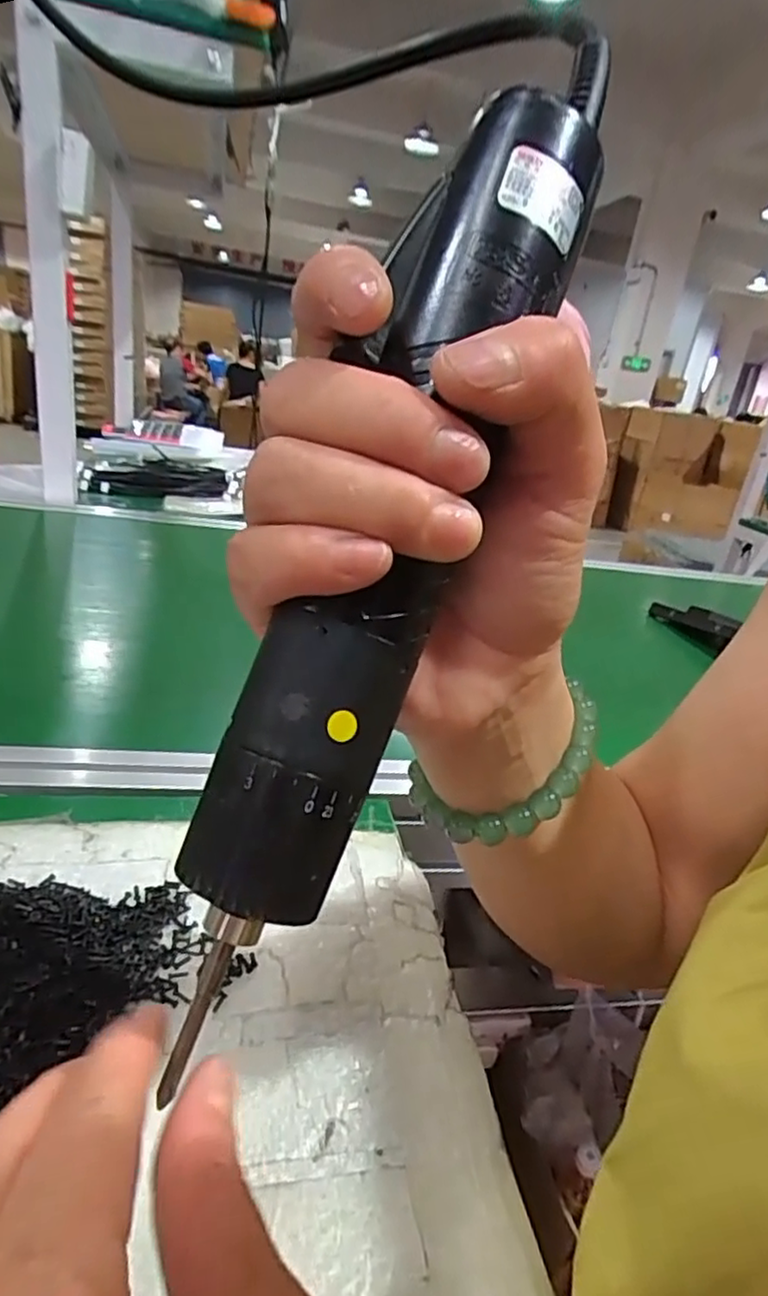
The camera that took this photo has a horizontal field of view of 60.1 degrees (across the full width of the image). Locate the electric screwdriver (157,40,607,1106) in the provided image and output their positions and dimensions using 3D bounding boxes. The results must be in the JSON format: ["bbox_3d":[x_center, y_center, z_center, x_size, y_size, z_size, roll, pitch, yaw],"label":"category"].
[{"bbox_3d":[0.004,-0.038,0.143,0.030,0.240,0.031,17,-9,21],"label":"electric screwdriver"}]

